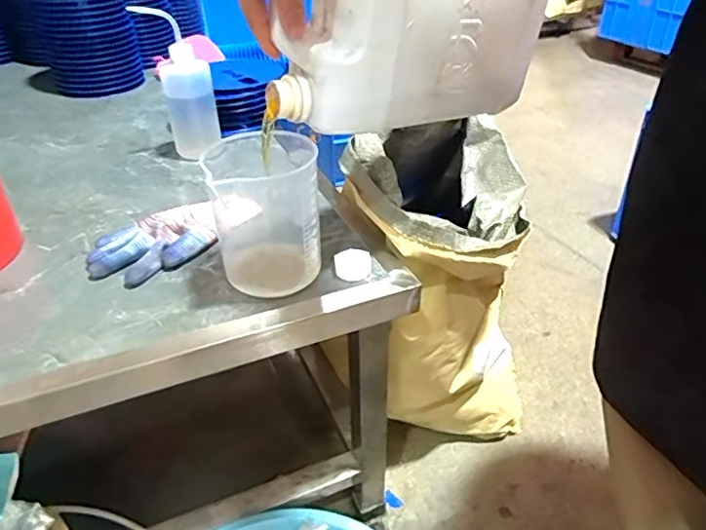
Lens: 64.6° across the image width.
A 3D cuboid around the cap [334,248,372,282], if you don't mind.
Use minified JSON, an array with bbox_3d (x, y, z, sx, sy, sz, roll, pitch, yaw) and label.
[{"bbox_3d":[0.000,0.001,0.619,0.039,0.021,0.039,0,34,0],"label":"cap"}]

